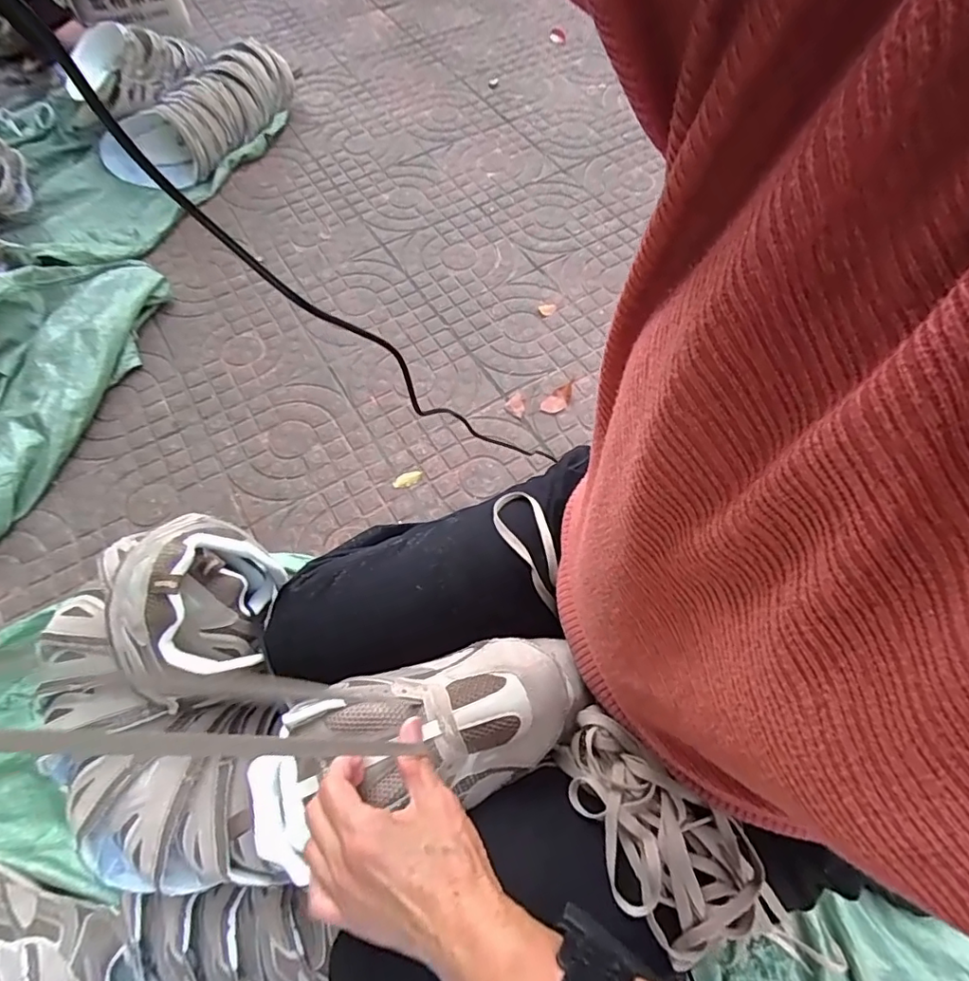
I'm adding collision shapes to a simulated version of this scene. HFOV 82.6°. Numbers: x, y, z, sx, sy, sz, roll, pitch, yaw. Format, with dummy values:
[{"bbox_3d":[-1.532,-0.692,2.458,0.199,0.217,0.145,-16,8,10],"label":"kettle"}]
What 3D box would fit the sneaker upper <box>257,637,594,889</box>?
[{"bbox_3d":[-0.050,0.186,0.421,0.259,0.076,0.107,-20,64,-1],"label":"sneaker upper"}]

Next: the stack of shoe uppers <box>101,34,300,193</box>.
[{"bbox_3d":[-0.636,-0.881,1.304,0.154,0.169,0.514,35,69,18],"label":"stack of shoe uppers"}]

